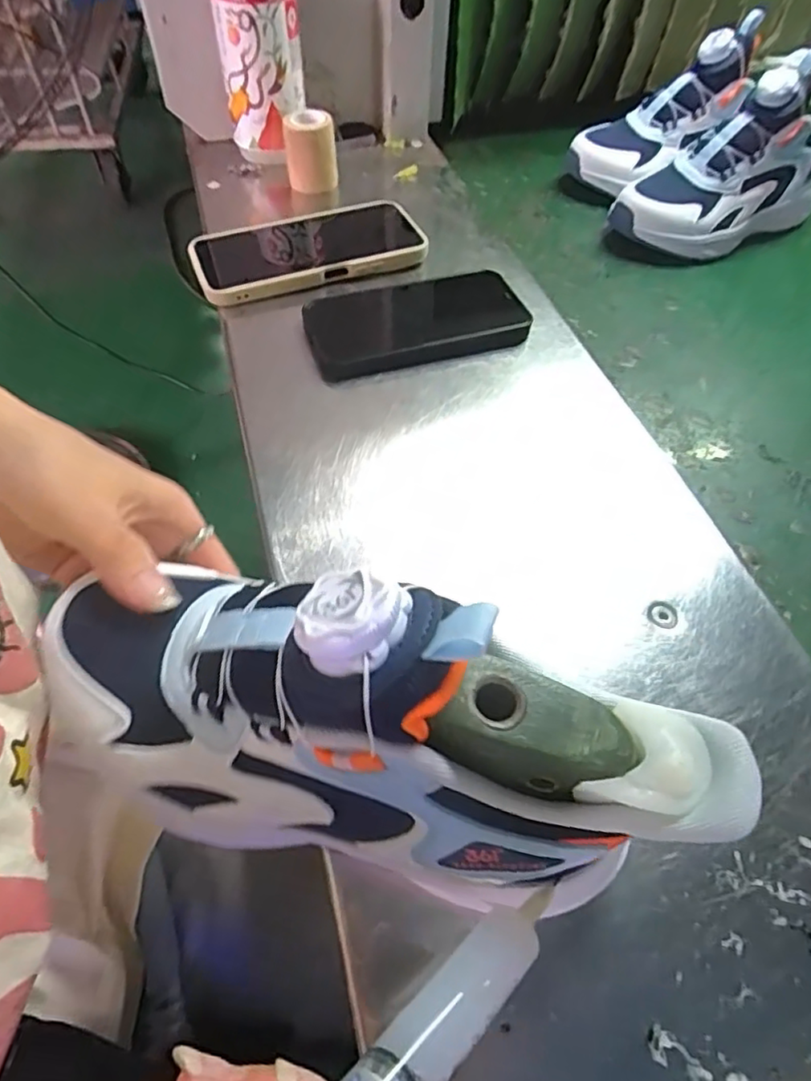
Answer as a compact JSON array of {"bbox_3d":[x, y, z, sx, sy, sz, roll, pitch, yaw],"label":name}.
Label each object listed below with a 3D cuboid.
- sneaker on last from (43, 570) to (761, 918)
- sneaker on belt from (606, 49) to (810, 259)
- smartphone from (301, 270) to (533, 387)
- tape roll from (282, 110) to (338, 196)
[{"bbox_3d":[-0.024,0.059,0.182,0.221,0.110,0.071,19,56,13],"label":"sneaker on last"},{"bbox_3d":[0.301,-0.347,0.543,0.226,0.114,0.087,-24,58,-18],"label":"sneaker on belt"},{"bbox_3d":[0.007,-0.154,0.417,0.148,0.018,0.084,-12,58,-7],"label":"smartphone"},{"bbox_3d":[-0.082,-0.336,0.524,0.043,0.058,0.034,-8,55,-7],"label":"tape roll"}]

